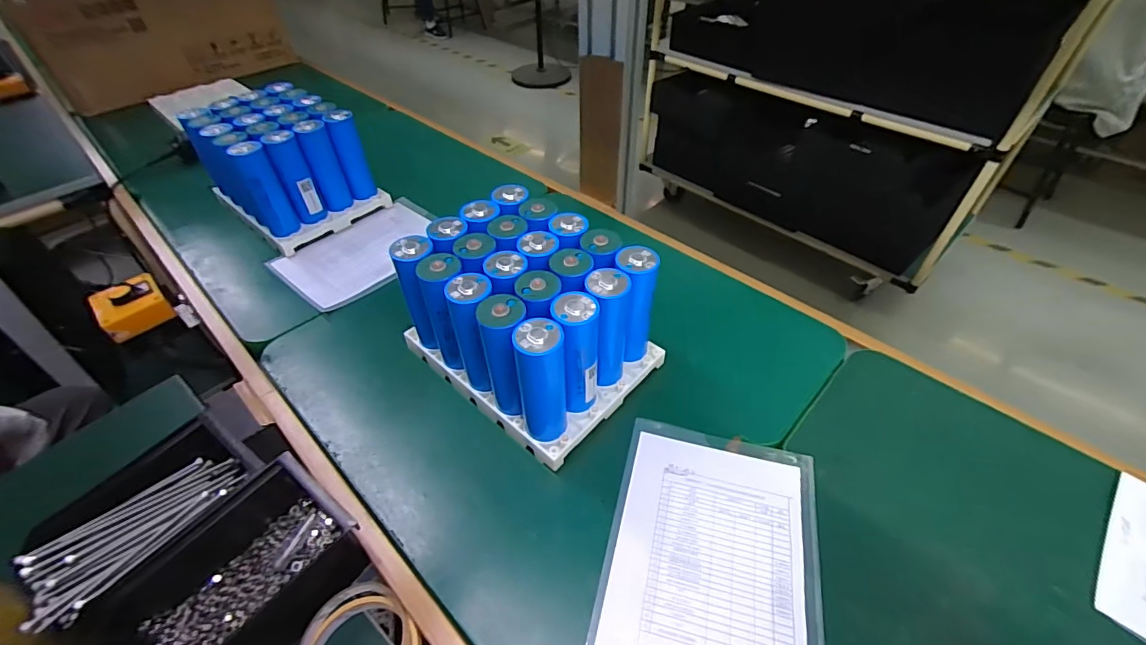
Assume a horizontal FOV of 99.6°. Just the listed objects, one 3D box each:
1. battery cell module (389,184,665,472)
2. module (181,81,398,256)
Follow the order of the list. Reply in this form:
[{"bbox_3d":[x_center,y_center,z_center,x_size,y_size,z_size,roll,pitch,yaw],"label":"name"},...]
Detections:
[{"bbox_3d":[-0.044,-0.007,0.490,0.219,0.153,0.166,32,54,28],"label":"battery cell module"},{"bbox_3d":[-0.423,-0.233,0.718,0.201,0.154,0.174,32,54,28],"label":"module"}]

